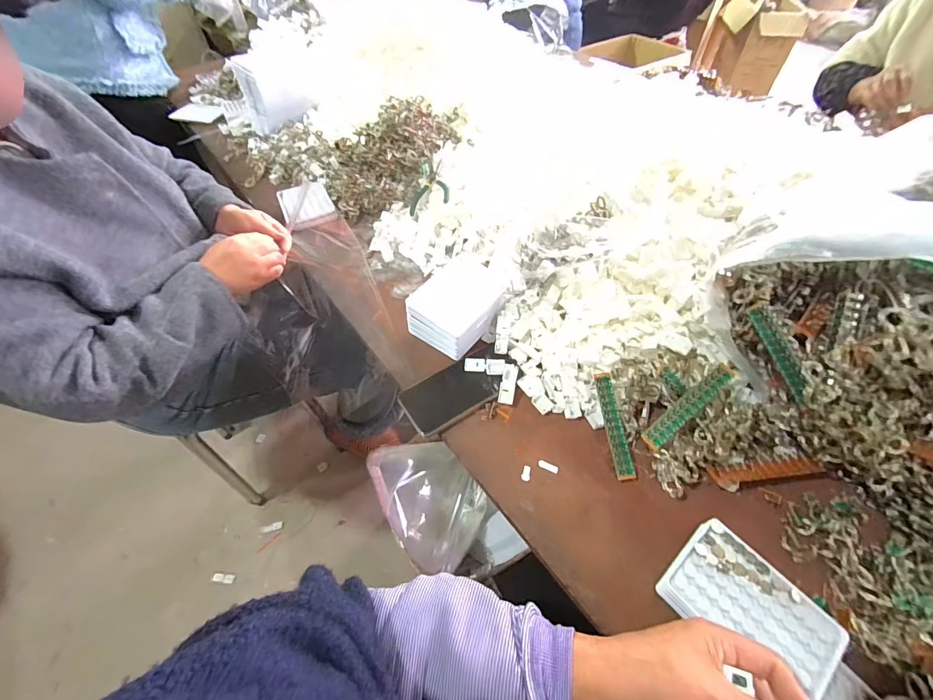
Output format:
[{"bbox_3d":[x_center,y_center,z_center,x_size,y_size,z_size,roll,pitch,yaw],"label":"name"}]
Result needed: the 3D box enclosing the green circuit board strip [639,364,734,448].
[{"bbox_3d":[0.252,0.063,0.447,0.127,0.010,0.022,-43,68,-3],"label":"green circuit board strip"}]

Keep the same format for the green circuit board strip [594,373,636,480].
[{"bbox_3d":[0.178,0.090,0.474,0.021,0.010,0.126,-5,71,-3],"label":"green circuit board strip"}]

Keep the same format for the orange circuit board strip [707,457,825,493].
[{"bbox_3d":[0.339,0.137,0.443,0.120,0.009,0.023,-5,52,-3],"label":"orange circuit board strip"}]

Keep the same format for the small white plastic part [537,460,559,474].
[{"bbox_3d":[0.099,0.140,0.474,0.024,0.004,0.010,20,55,16],"label":"small white plastic part"}]

